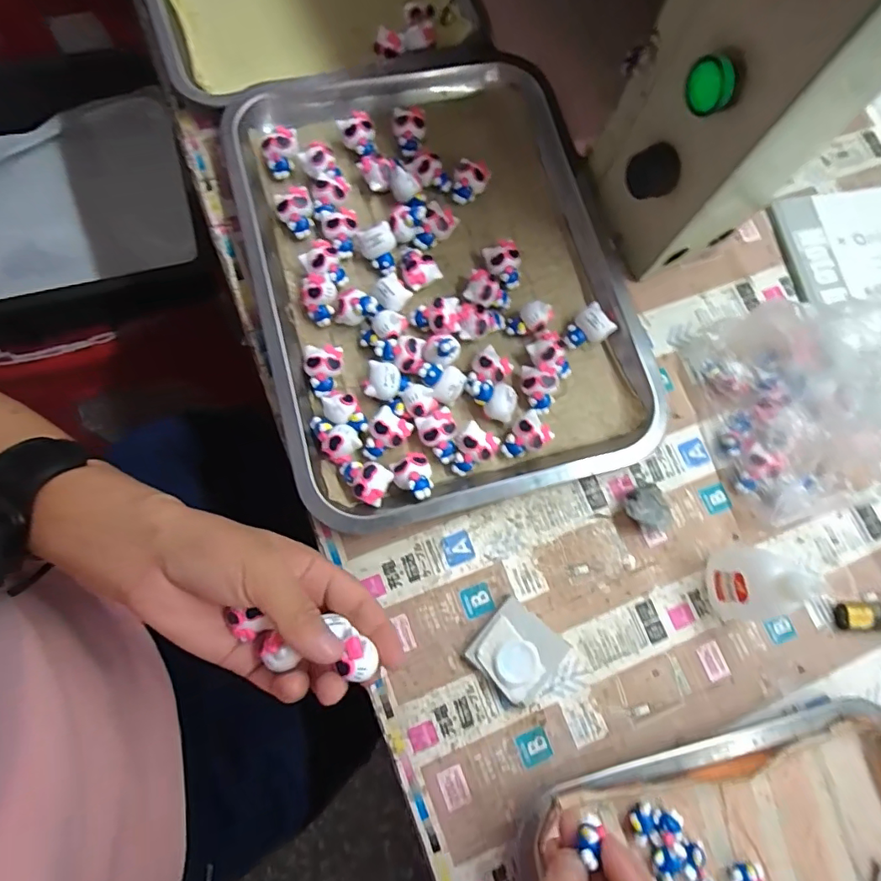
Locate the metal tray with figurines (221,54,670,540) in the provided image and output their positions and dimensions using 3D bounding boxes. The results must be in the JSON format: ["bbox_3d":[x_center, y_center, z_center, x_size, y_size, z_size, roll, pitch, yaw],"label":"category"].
[{"bbox_3d":[-0.001,-0.129,0.392,0.279,0.038,0.360,-15,79,-8],"label":"metal tray with figurines"}]

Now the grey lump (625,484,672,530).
[{"bbox_3d":[0.144,0.048,0.355,0.029,0.022,0.030,1,77,-4],"label":"grey lump"}]

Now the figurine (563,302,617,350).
[{"bbox_3d":[0.111,-0.083,0.381,0.035,0.019,0.027,-43,83,-12],"label":"figurine"}]

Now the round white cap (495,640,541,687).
[{"bbox_3d":[0.049,0.141,0.322,0.029,0.005,0.026,-15,79,-8],"label":"round white cap"}]

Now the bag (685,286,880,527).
[{"bbox_3d":[0.258,-0.026,0.346,0.104,0.101,0.148,-8,78,-7],"label":"bag"}]

